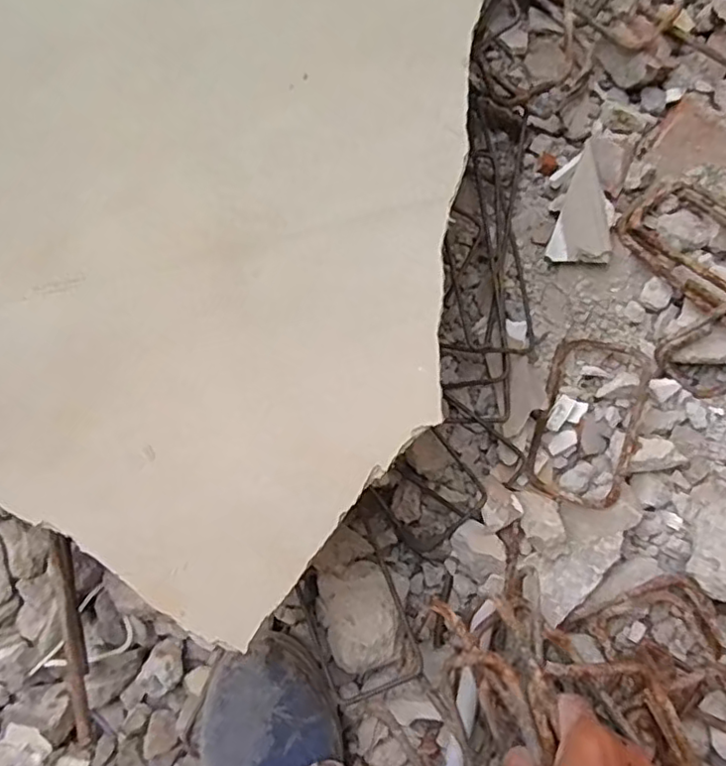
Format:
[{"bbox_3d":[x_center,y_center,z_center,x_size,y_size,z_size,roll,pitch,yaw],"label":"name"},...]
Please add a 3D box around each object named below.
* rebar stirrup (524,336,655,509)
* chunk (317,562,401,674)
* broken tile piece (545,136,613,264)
[{"bbox_3d":[0.199,0.033,0.551,0.092,0.028,0.150,26,78,4],"label":"rebar stirrup"},{"bbox_3d":[-0.002,0.191,0.511,0.064,0.048,0.085,-8,77,-3],"label":"chunk"},{"bbox_3d":[0.213,-0.163,0.577,0.053,0.011,0.113,19,89,14],"label":"broken tile piece"}]

